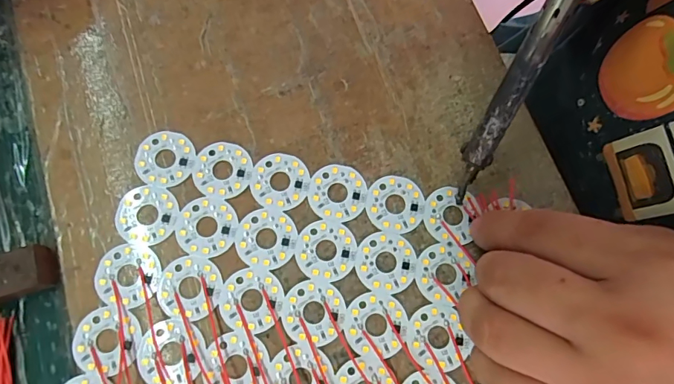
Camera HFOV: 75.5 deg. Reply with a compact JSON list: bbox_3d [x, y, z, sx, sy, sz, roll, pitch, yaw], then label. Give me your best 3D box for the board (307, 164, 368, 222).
[{"bbox_3d":[0.000,0.000,0.227,0.030,0.004,0.030,-16,75,-7],"label":"board"}]

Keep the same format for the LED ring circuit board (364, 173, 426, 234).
[{"bbox_3d":[0.031,0.006,0.227,0.030,0.004,0.030,-19,76,-7],"label":"LED ring circuit board"}]

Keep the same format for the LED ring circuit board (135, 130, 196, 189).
[{"bbox_3d":[-0.090,-0.018,0.227,0.030,0.004,0.030,10,74,1],"label":"LED ring circuit board"}]

